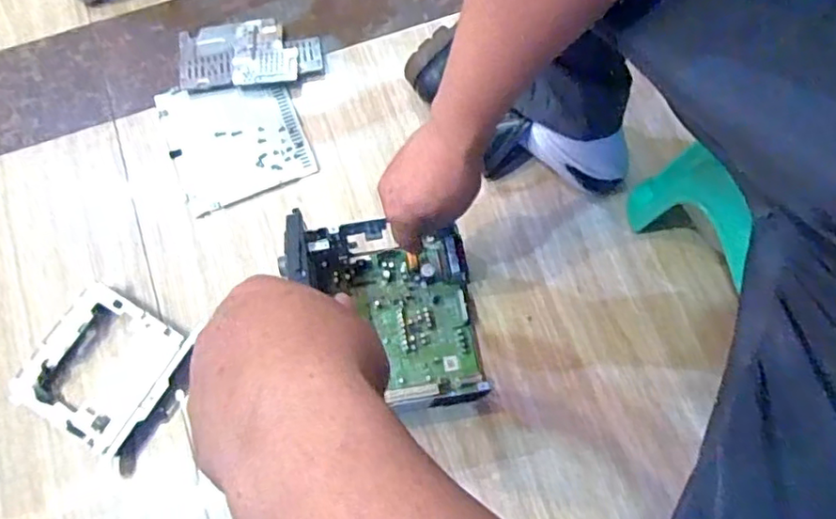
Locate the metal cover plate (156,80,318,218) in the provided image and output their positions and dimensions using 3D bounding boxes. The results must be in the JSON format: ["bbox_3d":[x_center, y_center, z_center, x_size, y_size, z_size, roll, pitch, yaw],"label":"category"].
[{"bbox_3d":[-0.228,-0.155,0.754,0.160,0.013,0.175,-22,74,-5],"label":"metal cover plate"}]

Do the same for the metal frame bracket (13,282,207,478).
[{"bbox_3d":[-0.333,0.121,0.656,0.154,0.033,0.149,31,77,10],"label":"metal frame bracket"}]

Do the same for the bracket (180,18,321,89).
[{"bbox_3d":[-0.218,-0.266,0.783,0.183,0.018,0.103,-6,73,0],"label":"bracket"}]

